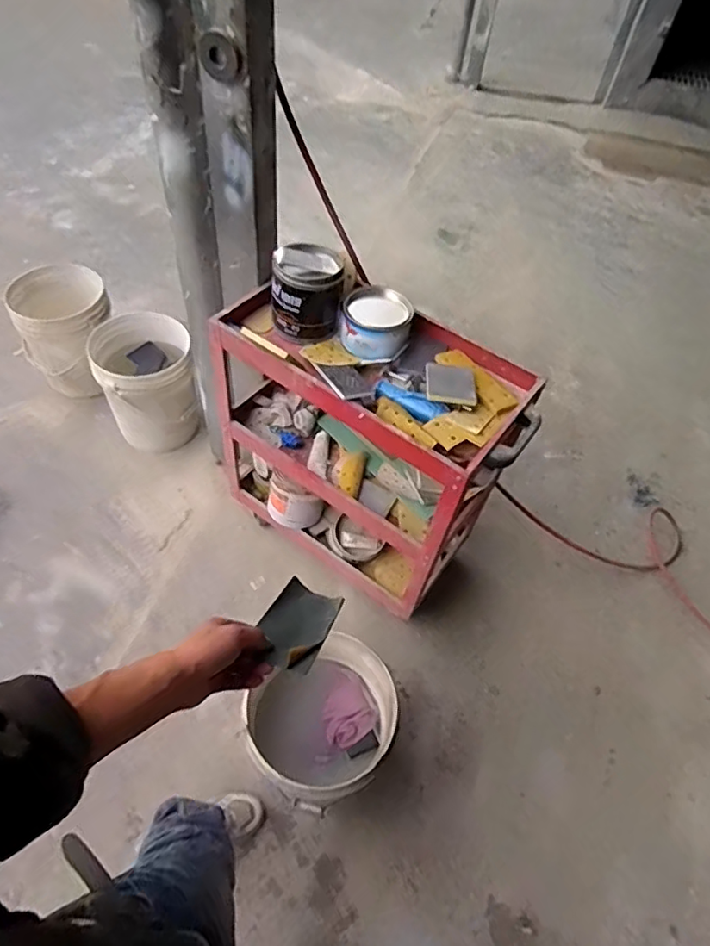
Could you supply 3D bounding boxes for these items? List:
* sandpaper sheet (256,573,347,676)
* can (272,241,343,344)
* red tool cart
[{"bbox_3d":[-0.065,0.171,0.656,0.076,0.020,0.125,16,29,11],"label":"sandpaper sheet"},{"bbox_3d":[-0.107,-0.399,1.255,0.151,0.172,0.142,2,53,-4],"label":"can"},{"bbox_3d":[0.023,-0.060,1.465,0.706,0.672,0.352,33,58,21],"label":"red tool cart"}]

